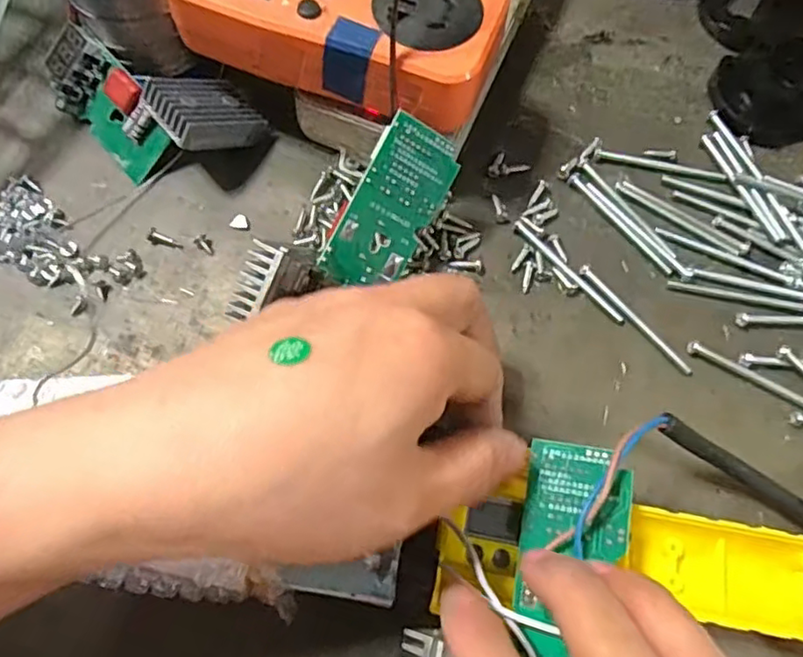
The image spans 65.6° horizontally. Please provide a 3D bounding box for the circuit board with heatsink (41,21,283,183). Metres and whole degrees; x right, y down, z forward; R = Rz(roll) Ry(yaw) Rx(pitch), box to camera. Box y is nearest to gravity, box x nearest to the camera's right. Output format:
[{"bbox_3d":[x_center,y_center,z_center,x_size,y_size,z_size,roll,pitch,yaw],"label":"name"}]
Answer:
[{"bbox_3d":[-0.113,-0.105,0.277,0.088,0.035,0.059,41,73,12],"label":"circuit board with heatsink"}]

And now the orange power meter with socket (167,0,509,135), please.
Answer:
[{"bbox_3d":[-0.024,-0.126,0.249,0.124,0.029,0.066,21,70,5],"label":"orange power meter with socket"}]

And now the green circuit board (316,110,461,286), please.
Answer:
[{"bbox_3d":[-0.003,-0.047,0.246,0.034,0.004,0.067,24,99,-24],"label":"green circuit board"}]

